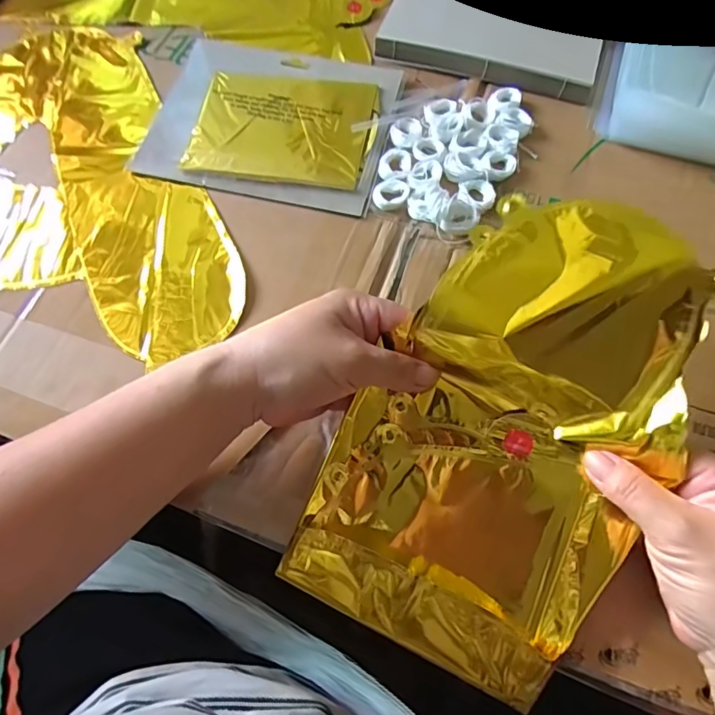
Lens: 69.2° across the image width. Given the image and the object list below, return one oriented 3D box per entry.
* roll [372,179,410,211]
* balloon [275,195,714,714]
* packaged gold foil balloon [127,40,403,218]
[{"bbox_3d":[0.026,-0.126,0.403,0.027,0.007,0.027,0,66,0],"label":"roll"},{"bbox_3d":[0.080,0.043,0.285,0.159,0.028,0.256,27,95,12],"label":"balloon"},{"bbox_3d":[-0.073,-0.203,0.441,0.196,0.011,0.166,12,66,6],"label":"packaged gold foil balloon"}]

